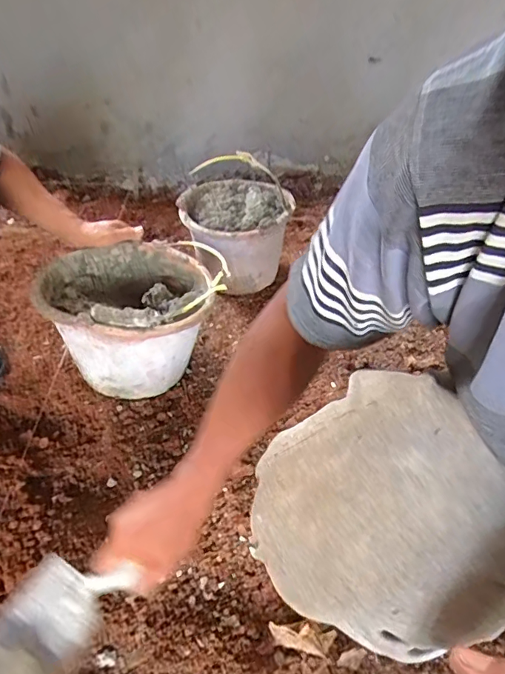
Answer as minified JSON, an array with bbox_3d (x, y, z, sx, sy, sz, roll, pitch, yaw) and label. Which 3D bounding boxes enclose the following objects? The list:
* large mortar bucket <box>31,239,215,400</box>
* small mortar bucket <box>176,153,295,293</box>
[{"bbox_3d":[-0.216,-0.019,0.819,0.261,0.208,0.243,1,37,-1],"label":"large mortar bucket"},{"bbox_3d":[-0.043,-0.223,1.107,0.244,0.223,0.250,1,37,-1],"label":"small mortar bucket"}]

